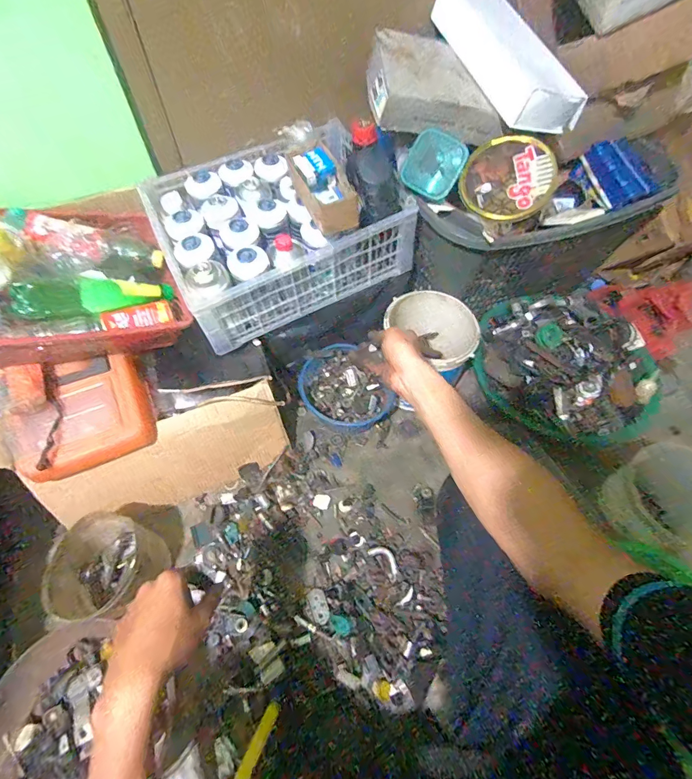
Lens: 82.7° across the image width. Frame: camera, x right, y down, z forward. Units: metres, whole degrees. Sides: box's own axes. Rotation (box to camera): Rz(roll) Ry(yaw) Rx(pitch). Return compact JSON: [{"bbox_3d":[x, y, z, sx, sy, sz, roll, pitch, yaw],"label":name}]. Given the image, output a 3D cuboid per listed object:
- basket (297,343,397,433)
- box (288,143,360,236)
[{"bbox_3d":[-0.005,-0.004,0.856,0.192,0.080,0.211,-38,77,-19],"label":"basket"},{"bbox_3d":[-0.040,-0.325,0.643,0.081,0.076,0.122,-27,63,-16],"label":"box"}]

